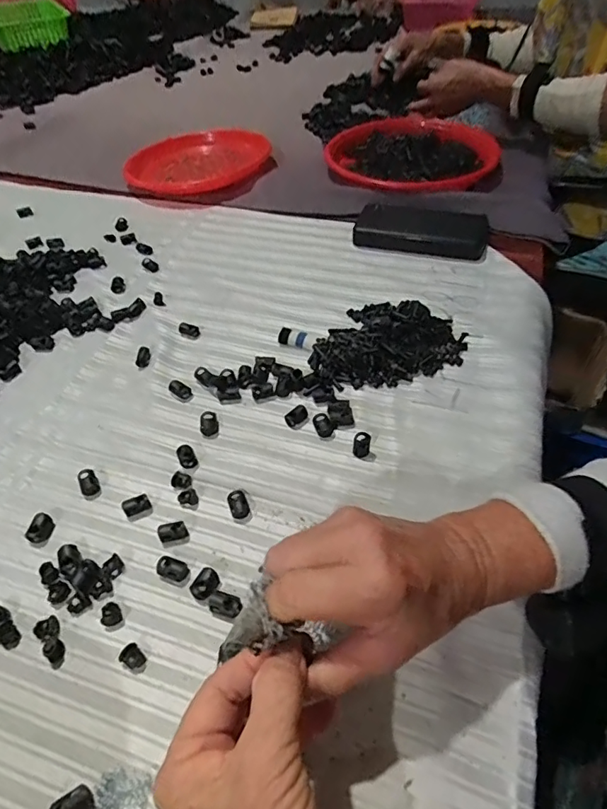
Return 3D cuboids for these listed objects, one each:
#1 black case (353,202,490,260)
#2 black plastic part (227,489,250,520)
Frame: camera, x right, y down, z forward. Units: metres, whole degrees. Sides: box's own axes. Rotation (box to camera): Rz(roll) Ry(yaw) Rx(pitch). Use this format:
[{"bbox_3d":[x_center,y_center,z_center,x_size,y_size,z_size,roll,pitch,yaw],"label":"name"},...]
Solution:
[{"bbox_3d":[0.134,-0.202,0.576,0.149,0.022,0.066,15,52,17],"label":"black case"},{"bbox_3d":[-0.050,0.075,0.380,0.014,0.007,0.022,-20,50,-12],"label":"black plastic part"}]

